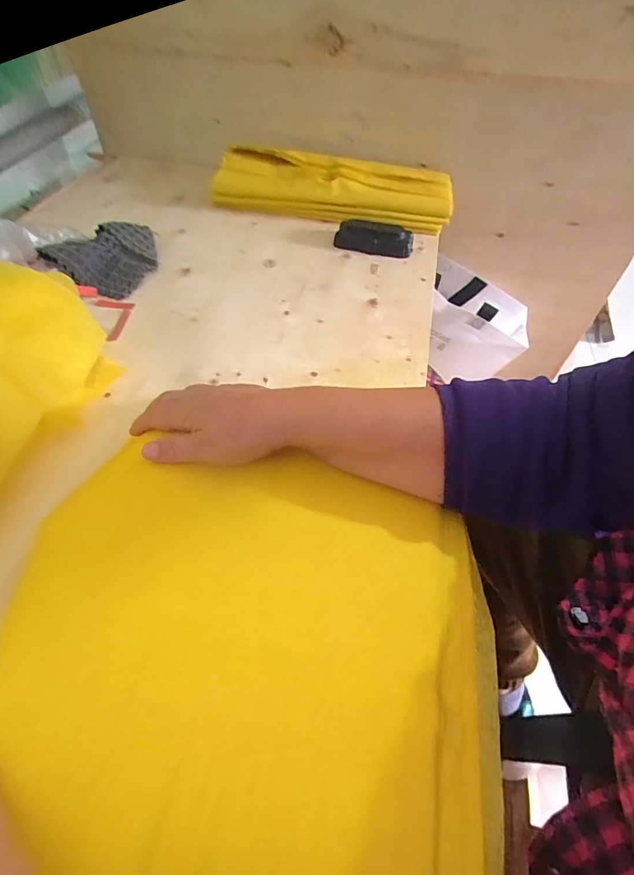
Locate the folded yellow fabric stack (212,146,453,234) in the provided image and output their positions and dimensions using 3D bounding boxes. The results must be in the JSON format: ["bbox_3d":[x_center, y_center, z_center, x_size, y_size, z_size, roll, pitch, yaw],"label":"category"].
[{"bbox_3d":[0.028,-0.401,0.648,0.369,0.049,0.140,9,54,7],"label":"folded yellow fabric stack"}]

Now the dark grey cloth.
[{"bbox_3d":[-0.266,-0.242,0.532,0.104,0.019,0.126,32,60,-11],"label":"dark grey cloth"}]

